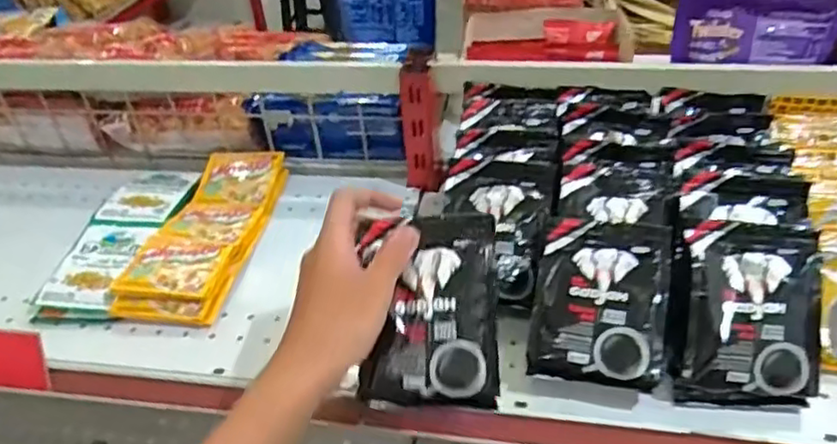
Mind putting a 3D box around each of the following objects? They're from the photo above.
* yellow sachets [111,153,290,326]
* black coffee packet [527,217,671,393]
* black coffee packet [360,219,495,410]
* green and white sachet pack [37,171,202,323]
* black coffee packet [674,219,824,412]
[{"bbox_3d":[-0.207,0.000,0.657,0.094,0.034,0.246,3,39,10],"label":"yellow sachets"},{"bbox_3d":[0.135,0.055,0.485,0.092,0.020,0.127,5,62,19],"label":"black coffee packet"},{"bbox_3d":[0.008,0.058,0.428,0.084,0.017,0.122,1,80,4],"label":"black coffee packet"},{"bbox_3d":[-0.299,0.010,0.666,0.090,0.025,0.222,2,39,9],"label":"green and white sachet pack"},{"bbox_3d":[0.234,0.066,0.465,0.087,0.030,0.127,5,78,8],"label":"black coffee packet"}]

